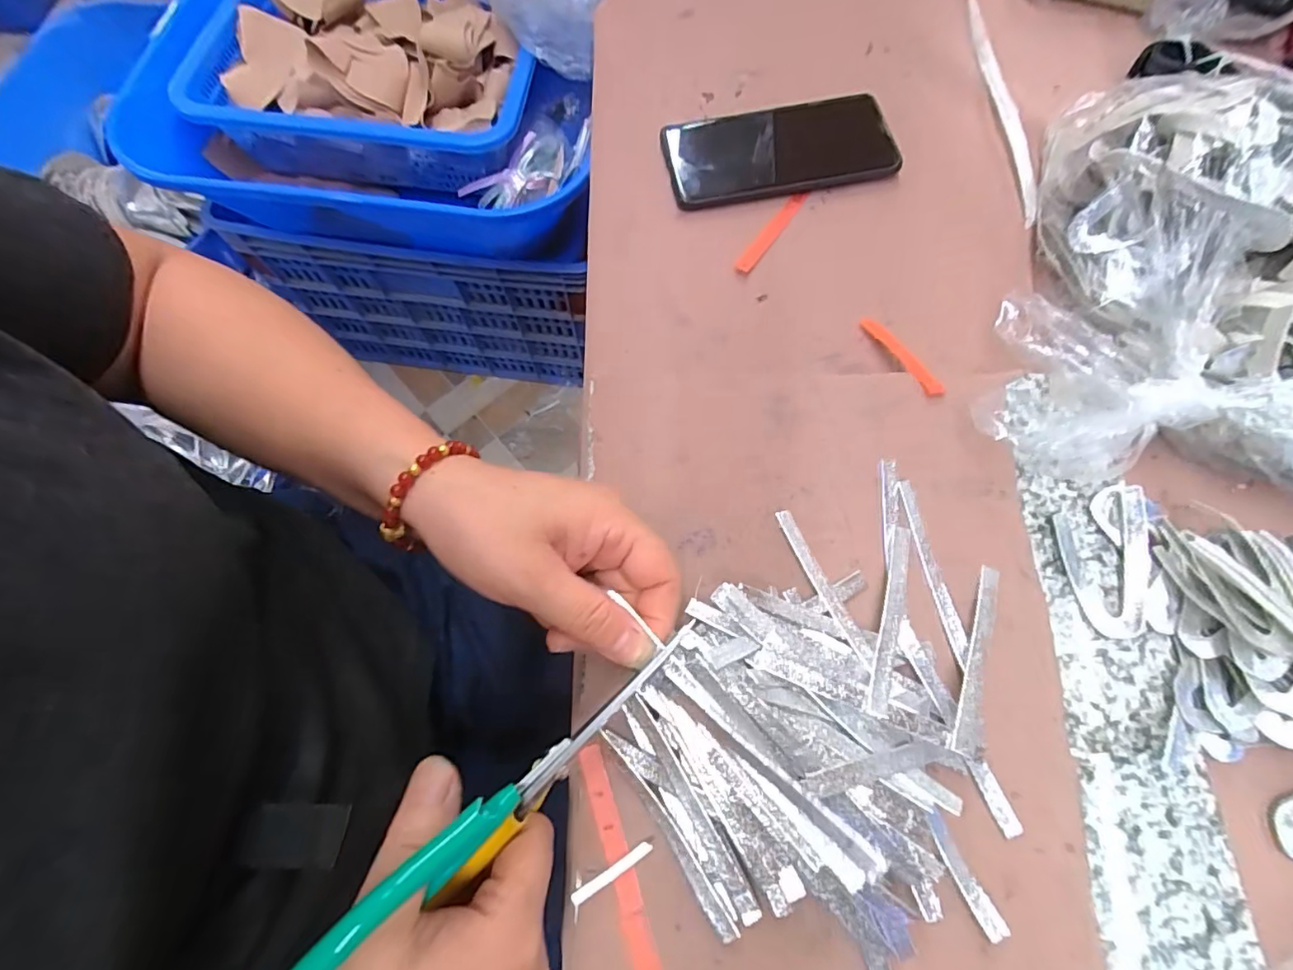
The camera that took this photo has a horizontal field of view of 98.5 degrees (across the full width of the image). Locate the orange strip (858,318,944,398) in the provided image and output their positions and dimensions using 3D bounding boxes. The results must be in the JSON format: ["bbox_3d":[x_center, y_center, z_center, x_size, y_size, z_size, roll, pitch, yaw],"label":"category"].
[{"bbox_3d":[0.157,-0.080,0.344,0.012,0.005,0.077,-17,49,-4],"label":"orange strip"}]

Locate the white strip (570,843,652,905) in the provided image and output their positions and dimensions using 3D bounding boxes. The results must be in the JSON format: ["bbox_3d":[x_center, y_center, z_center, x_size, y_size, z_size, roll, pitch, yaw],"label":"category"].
[{"bbox_3d":[-0.016,0.173,0.248,0.041,0.004,0.005,-30,74,-8],"label":"white strip"}]

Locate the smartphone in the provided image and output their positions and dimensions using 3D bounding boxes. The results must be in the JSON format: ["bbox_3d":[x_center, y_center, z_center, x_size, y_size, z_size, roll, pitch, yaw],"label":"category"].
[{"bbox_3d":[0.092,-0.242,0.400,0.155,0.016,0.074,-11,72,-2],"label":"smartphone"}]

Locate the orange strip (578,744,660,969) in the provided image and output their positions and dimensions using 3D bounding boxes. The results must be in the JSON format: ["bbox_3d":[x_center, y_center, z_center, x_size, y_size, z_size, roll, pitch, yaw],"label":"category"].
[{"bbox_3d":[-0.012,0.169,0.249,0.011,0.004,0.100,-16,75,-8],"label":"orange strip"}]

